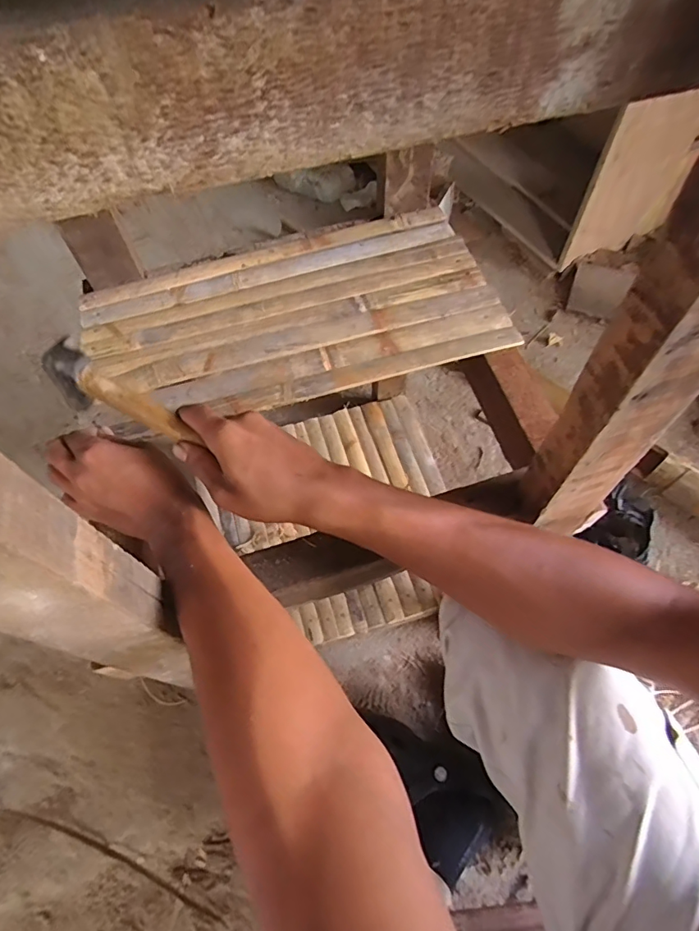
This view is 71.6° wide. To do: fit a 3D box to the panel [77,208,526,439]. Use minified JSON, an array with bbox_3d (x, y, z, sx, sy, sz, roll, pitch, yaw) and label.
[{"bbox_3d":[-0.062,-0.163,0.525,0.427,0.016,0.223,-14,61,-6],"label":"panel"}]

